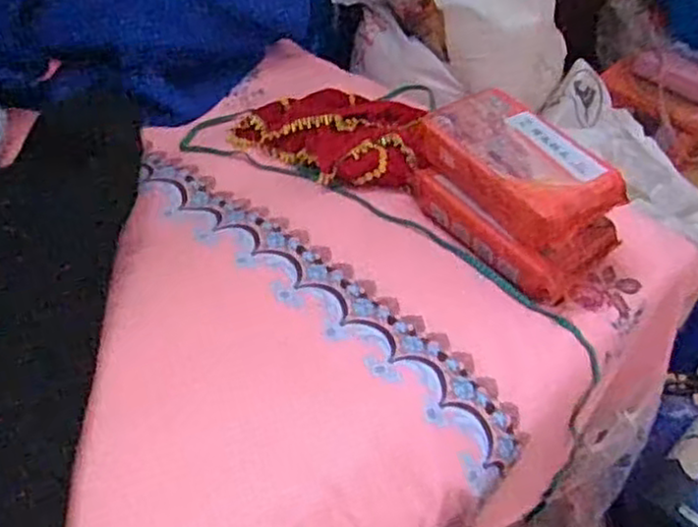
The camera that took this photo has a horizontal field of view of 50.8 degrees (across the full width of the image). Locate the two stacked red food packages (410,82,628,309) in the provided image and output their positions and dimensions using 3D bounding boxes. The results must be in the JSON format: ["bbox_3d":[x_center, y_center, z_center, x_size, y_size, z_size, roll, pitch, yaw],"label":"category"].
[{"bbox_3d":[0.167,-0.076,0.746,0.119,0.097,0.213,-28,54,-29],"label":"two stacked red food packages"}]

